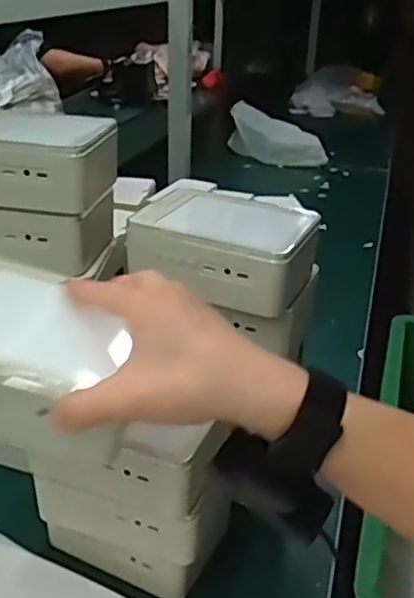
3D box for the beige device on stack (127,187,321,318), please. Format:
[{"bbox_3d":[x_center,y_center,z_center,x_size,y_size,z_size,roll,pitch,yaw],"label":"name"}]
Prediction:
[{"bbox_3d":[0.018,-0.045,0.542,0.143,0.055,0.091,13,30,22],"label":"beige device on stack"}]

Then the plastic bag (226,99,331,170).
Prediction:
[{"bbox_3d":[0.168,-0.424,1.701,0.286,0.139,0.111,15,31,24],"label":"plastic bag"}]

